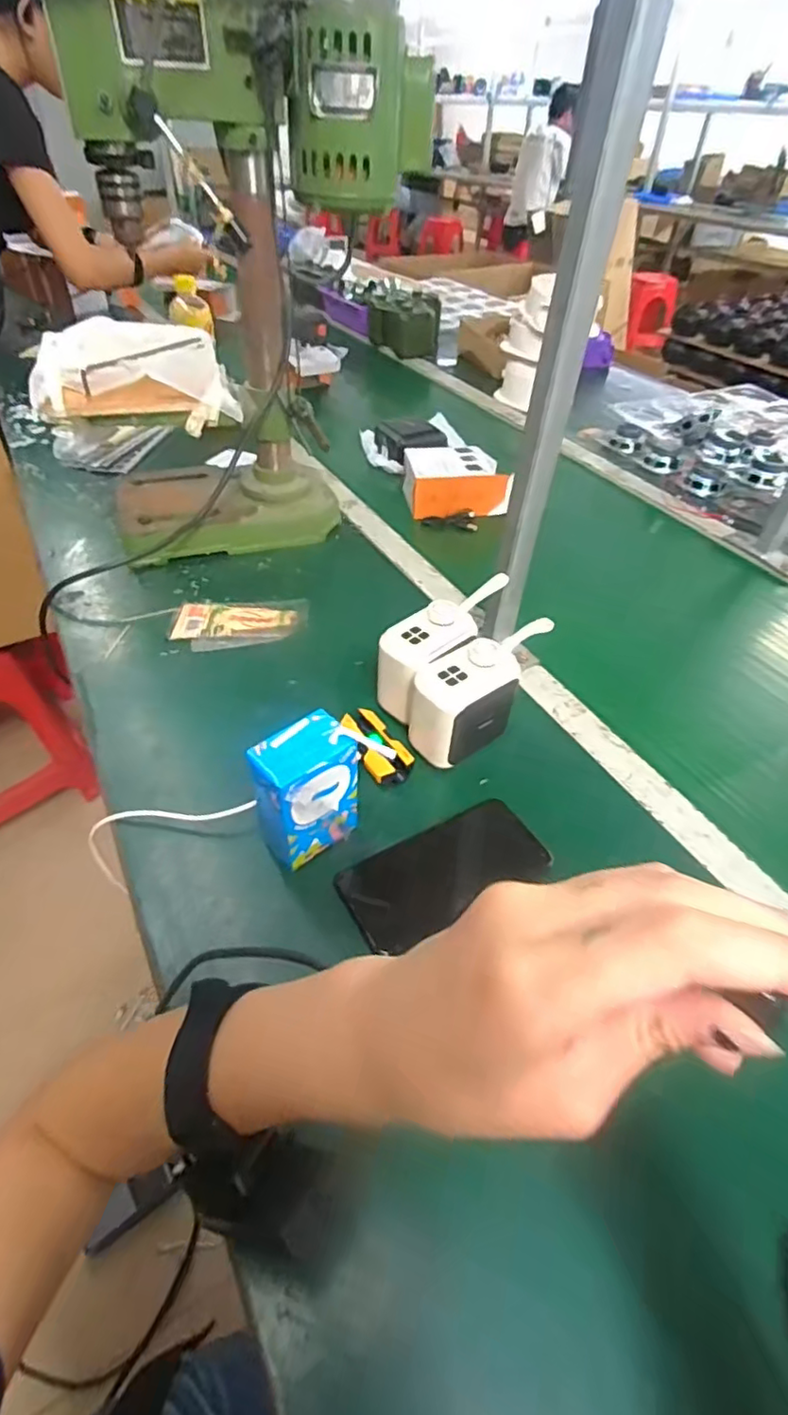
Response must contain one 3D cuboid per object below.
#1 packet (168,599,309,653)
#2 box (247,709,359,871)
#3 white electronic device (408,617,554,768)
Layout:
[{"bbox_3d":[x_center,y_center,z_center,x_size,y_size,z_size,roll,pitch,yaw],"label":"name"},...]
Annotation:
[{"bbox_3d":[-0.167,-0.092,0.651,0.142,0.007,0.078,-4,46,-6],"label":"packet"},{"bbox_3d":[-0.066,0.067,0.433,0.044,0.108,0.073,34,53,27],"label":"box"},{"bbox_3d":[0.077,-0.016,0.521,0.134,0.087,0.056,-31,54,-29],"label":"white electronic device"}]

